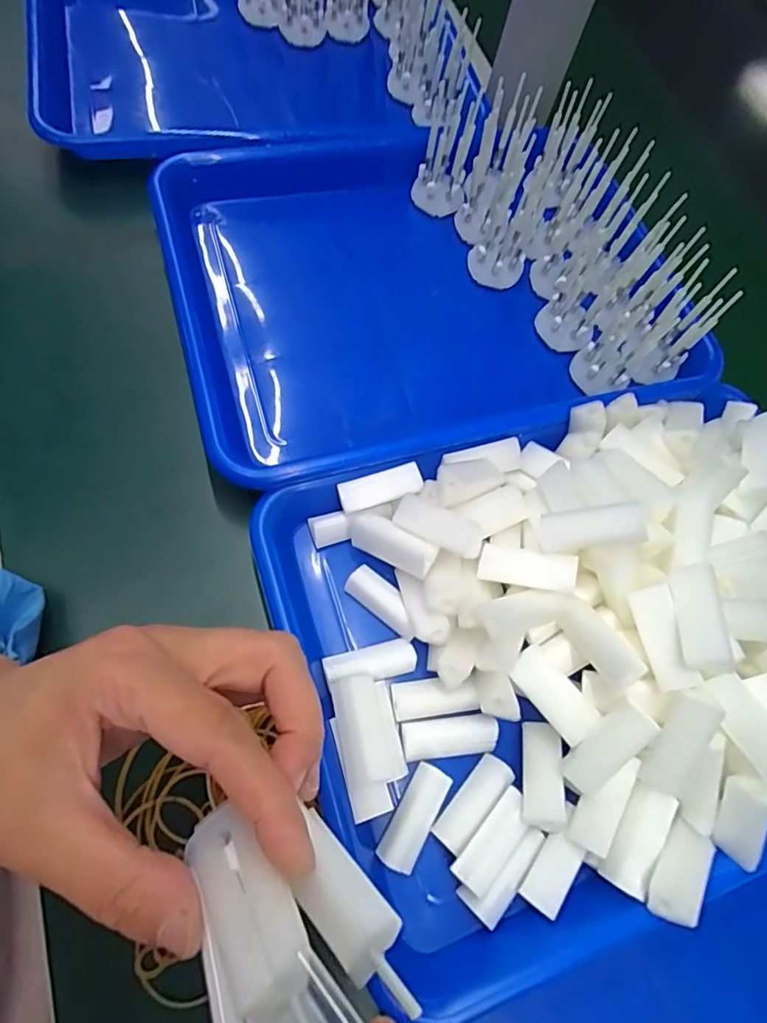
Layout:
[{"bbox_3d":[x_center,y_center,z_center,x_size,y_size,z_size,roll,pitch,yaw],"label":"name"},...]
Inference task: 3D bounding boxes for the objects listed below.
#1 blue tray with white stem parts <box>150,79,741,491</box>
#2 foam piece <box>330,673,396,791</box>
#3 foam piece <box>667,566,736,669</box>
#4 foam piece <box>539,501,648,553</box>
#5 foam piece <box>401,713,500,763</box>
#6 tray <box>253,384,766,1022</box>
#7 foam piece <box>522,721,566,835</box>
[{"bbox_3d":[0.042,-0.159,0.364,0.351,0.068,0.249,-16,72,-15],"label":"blue tray with white stem parts"},{"bbox_3d":[-0.010,0.103,0.260,0.022,0.013,0.047,-9,70,-13],"label":"foam piece"},{"bbox_3d":[0.138,0.046,0.242,0.019,0.010,0.045,-14,54,30],"label":"foam piece"},{"bbox_3d":[0.096,0.008,0.256,0.045,0.012,0.016,-11,66,29],"label":"foam piece"},{"bbox_3d":[0.033,0.111,0.271,0.046,0.014,0.018,-6,70,-5],"label":"foam piece"},{"bbox_3d":[0.115,0.057,0.274,0.317,0.067,0.238,-15,71,-15],"label":"tray"},{"bbox_3d":[0.075,0.123,0.262,0.017,0.016,0.045,8,50,0],"label":"foam piece"}]

